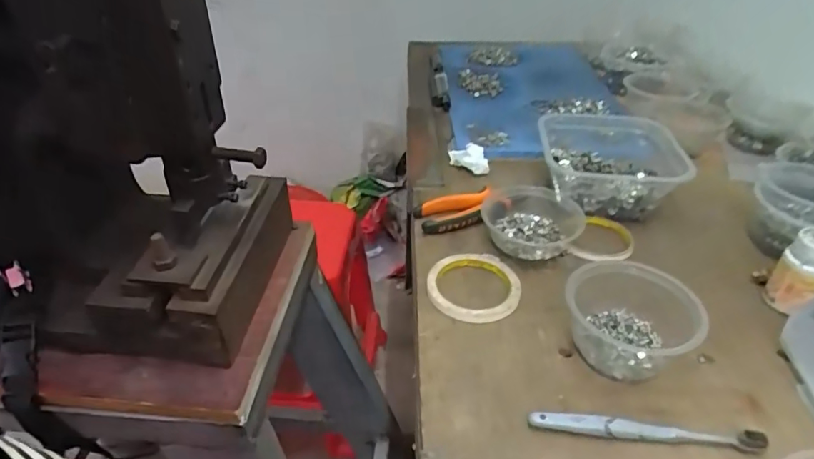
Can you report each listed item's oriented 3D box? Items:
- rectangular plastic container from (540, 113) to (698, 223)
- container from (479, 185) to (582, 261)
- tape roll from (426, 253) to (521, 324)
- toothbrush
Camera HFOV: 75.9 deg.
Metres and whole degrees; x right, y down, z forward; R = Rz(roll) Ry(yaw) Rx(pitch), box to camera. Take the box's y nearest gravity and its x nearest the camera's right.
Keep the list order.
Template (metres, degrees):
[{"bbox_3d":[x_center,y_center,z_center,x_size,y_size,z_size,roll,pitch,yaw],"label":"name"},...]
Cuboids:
[{"bbox_3d":[0.271,-0.088,0.700,0.183,0.071,0.174,7,37,8],"label":"rectangular plastic container"},{"bbox_3d":[0.149,-0.009,0.620,0.113,0.035,0.113,7,37,8],"label":"container"},{"bbox_3d":[0.073,0.057,0.560,0.094,0.018,0.098,1,37,0],"label":"tape roll"},{"bbox_3d":[0.190,0.160,0.417,0.178,0.011,0.014,5,37,5],"label":"toothbrush"}]

